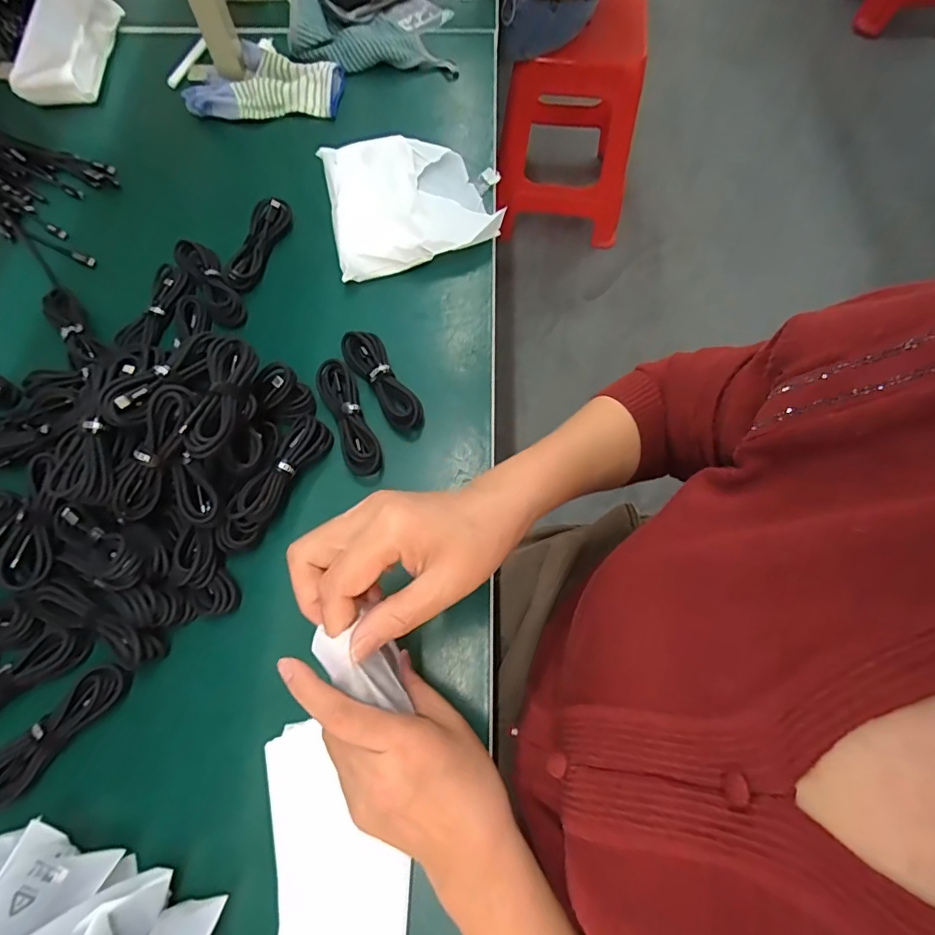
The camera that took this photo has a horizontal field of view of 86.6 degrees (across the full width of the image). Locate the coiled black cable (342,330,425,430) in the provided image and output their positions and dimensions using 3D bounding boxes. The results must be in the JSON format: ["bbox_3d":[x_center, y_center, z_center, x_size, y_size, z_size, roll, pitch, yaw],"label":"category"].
[{"bbox_3d":[-0.079,-0.081,0.464,0.035,0.026,0.111,-33,72,-11],"label":"coiled black cable"}]

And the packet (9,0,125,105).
[{"bbox_3d":[-0.495,-0.527,0.608,0.088,0.068,0.169,0,68,1],"label":"packet"}]

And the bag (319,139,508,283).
[{"bbox_3d":[-0.057,-0.291,0.532,0.174,0.029,0.171,-11,69,-3],"label":"bag"}]

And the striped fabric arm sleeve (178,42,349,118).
[{"bbox_3d":[-0.245,-0.458,0.590,0.179,0.029,0.082,6,69,3],"label":"striped fabric arm sleeve"}]

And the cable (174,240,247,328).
[{"bbox_3d":[-0.258,-0.186,0.500,0.034,0.024,0.103,-34,72,-12],"label":"cable"}]

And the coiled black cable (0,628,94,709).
[{"bbox_3d":[-0.340,0.159,0.371,0.104,0.025,0.033,-34,72,-12],"label":"coiled black cable"}]

